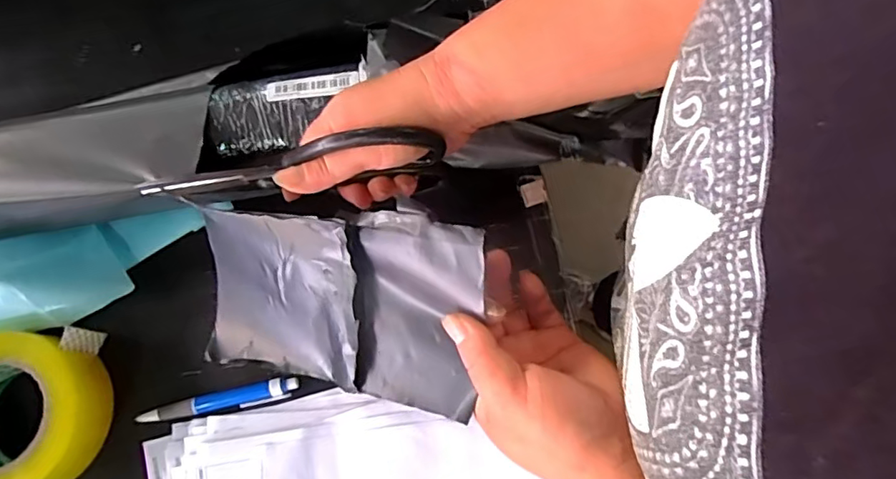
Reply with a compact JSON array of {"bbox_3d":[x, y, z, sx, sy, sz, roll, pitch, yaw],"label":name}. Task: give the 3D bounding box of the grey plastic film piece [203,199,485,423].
[{"bbox_3d":[-0.072,0.035,0.348,0.199,0.010,0.110,6,101,27],"label":"grey plastic film piece"}]

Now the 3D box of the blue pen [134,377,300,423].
[{"bbox_3d":[-0.182,0.128,0.446,0.127,0.008,0.016,-11,75,-1],"label":"blue pen"}]

